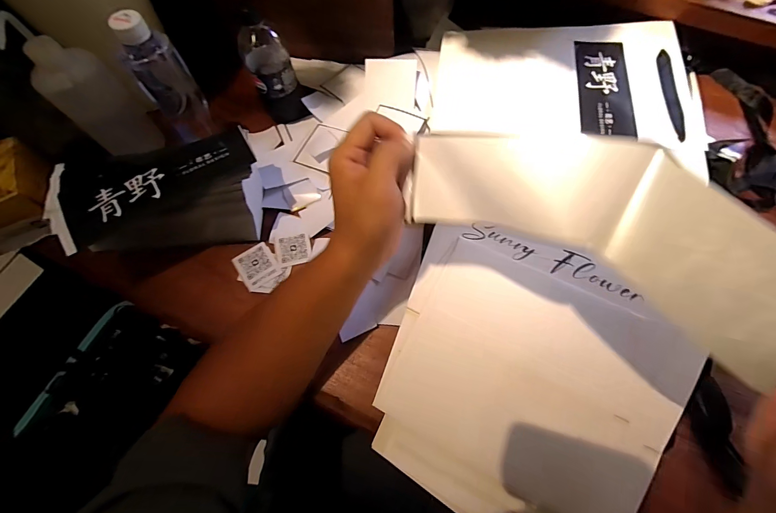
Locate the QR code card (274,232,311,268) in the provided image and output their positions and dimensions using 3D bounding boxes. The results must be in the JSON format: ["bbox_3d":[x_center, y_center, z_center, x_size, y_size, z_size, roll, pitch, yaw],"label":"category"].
[{"bbox_3d":[-0.120,-0.009,0.435,0.043,0.004,0.041,-10,73,-6],"label":"QR code card"}]

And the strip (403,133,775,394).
[{"bbox_3d":[0.140,-0.024,0.233,0.281,0.053,0.100,36,72,27],"label":"strip"}]

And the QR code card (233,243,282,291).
[{"bbox_3d":[-0.163,0.011,0.429,0.047,0.004,0.049,-33,70,-12],"label":"QR code card"}]

